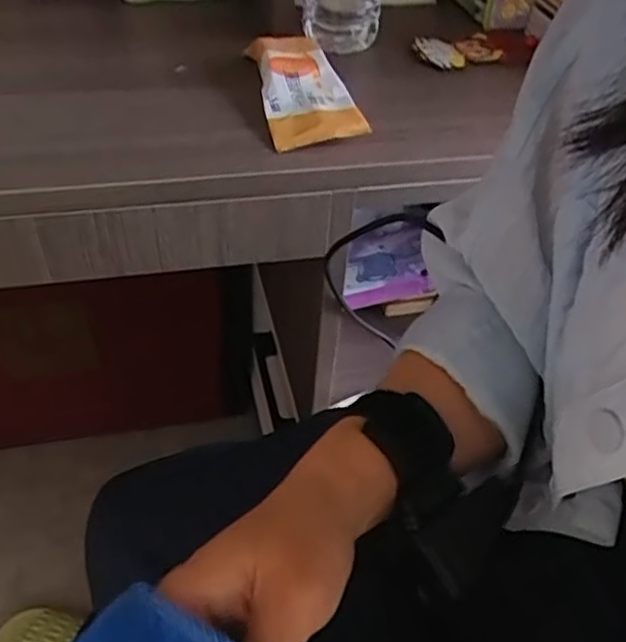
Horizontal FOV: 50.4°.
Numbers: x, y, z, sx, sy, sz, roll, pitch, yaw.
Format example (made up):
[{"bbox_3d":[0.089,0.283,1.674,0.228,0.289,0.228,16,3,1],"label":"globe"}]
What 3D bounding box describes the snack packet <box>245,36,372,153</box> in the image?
[{"bbox_3d":[-0.011,-0.192,0.539,0.070,0.015,0.161,-8,46,-12],"label":"snack packet"}]

